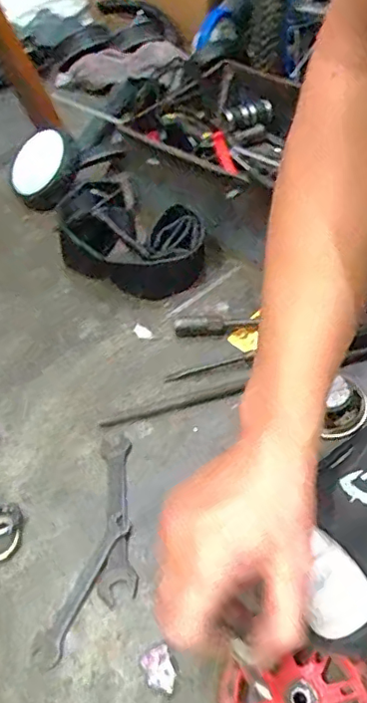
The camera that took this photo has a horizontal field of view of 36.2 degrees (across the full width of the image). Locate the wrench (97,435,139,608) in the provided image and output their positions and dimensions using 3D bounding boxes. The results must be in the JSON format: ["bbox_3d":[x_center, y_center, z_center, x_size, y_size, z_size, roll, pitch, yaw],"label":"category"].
[{"bbox_3d":[-0.057,0.134,0.466,0.029,0.011,0.141,-8,50,-1],"label":"wrench"}]

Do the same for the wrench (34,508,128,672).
[{"bbox_3d":[-0.078,0.179,0.429,0.022,0.009,0.118,19,55,20],"label":"wrench"}]

